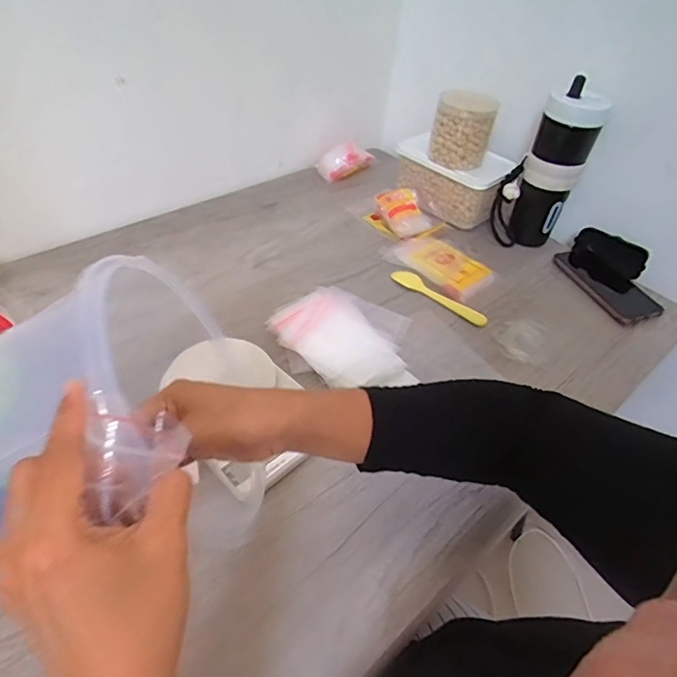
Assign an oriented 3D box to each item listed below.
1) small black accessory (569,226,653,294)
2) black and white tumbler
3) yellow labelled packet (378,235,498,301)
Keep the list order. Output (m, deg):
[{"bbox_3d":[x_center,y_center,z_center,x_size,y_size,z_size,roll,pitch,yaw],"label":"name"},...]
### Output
[{"bbox_3d":[0.432,-0.130,0.812,0.111,0.073,0.022,38,9,24],"label":"small black accessory"},{"bbox_3d":[0.324,-0.266,0.787,0.106,0.231,0.096,24,45,18],"label":"black and white tumbler"},{"bbox_3d":[0.155,-0.116,0.780,0.105,0.016,0.160,-31,54,-34],"label":"yellow labelled packet"}]

